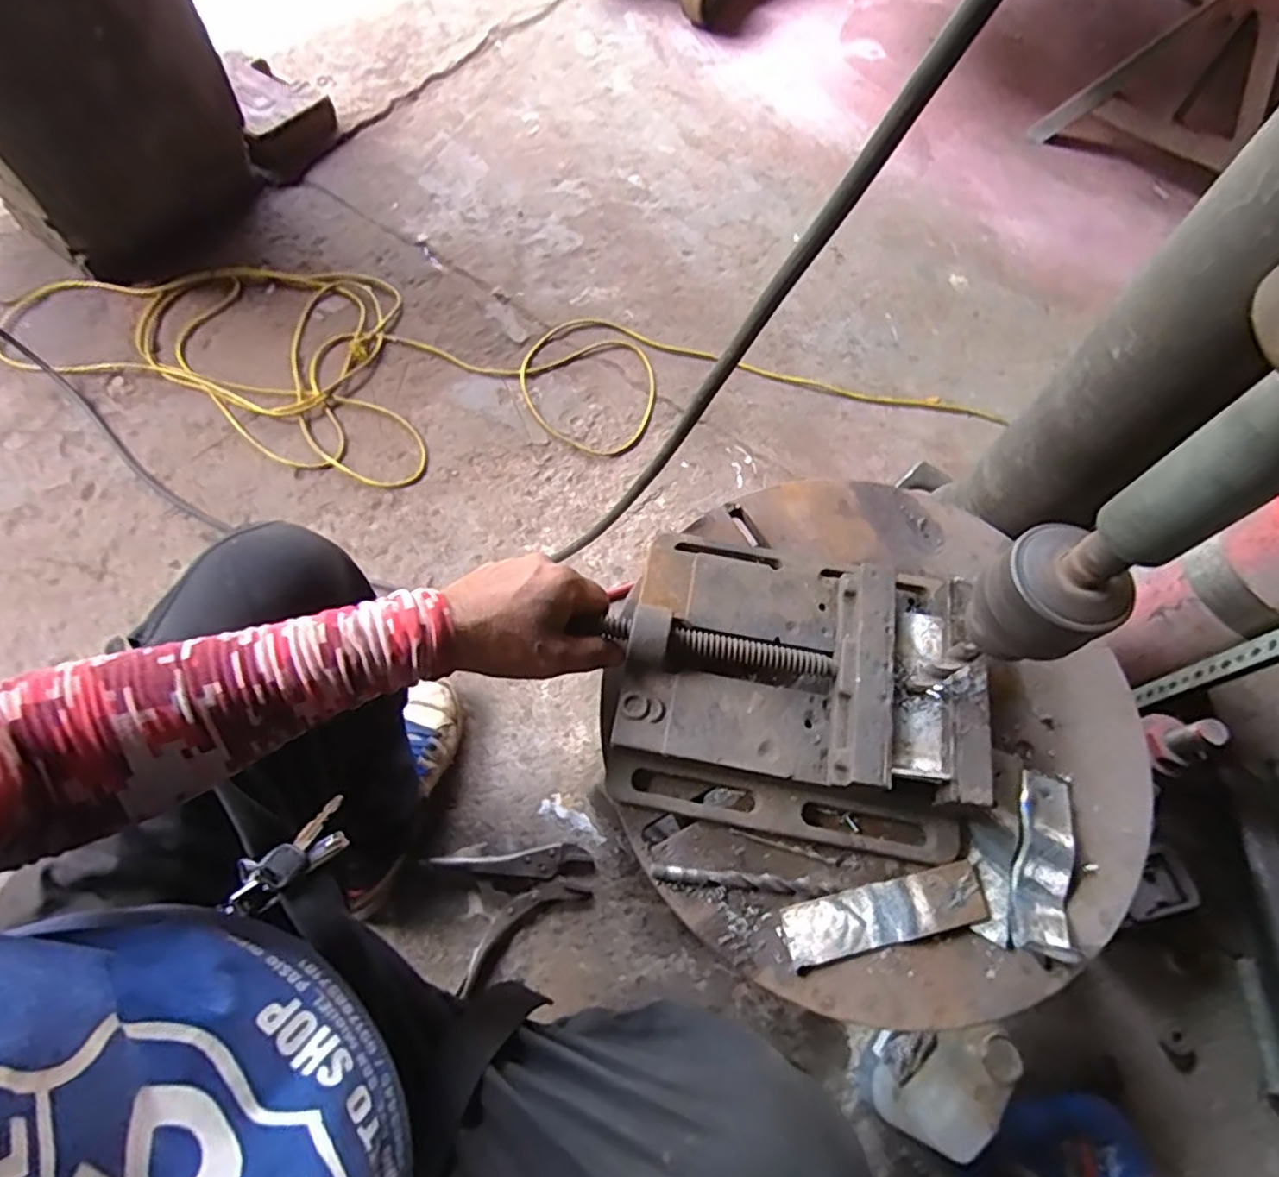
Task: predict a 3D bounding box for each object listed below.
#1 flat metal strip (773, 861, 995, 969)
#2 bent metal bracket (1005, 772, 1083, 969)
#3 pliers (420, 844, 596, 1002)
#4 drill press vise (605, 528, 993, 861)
[{"bbox_3d":[0.156,0.207,0.419,0.130,0.006,0.035,-12,68,-5],"label":"flat metal strip"},{"bbox_3d":[0.267,0.178,0.431,0.037,0.018,0.115,21,66,6],"label":"bent metal bracket"},{"bbox_3d":[-0.145,0.356,0.777,0.181,0.025,0.144,-24,69,-14],"label":"pliers"},{"bbox_3d":[0.107,0.055,0.457,0.235,0.069,0.212,10,63,4],"label":"drill press vise"}]

